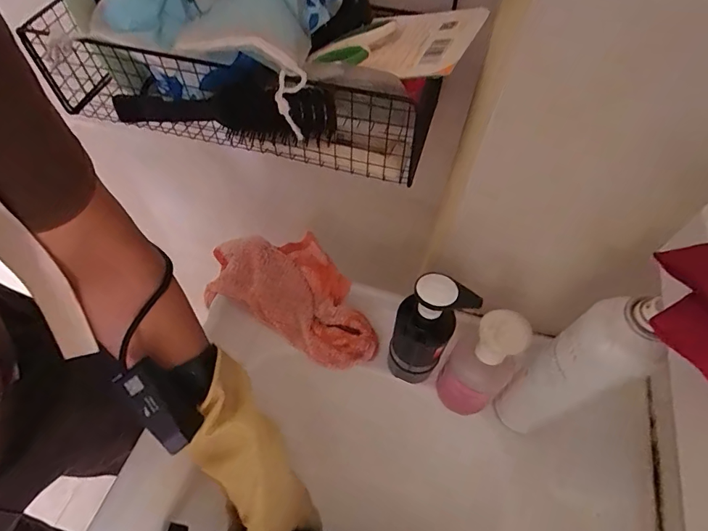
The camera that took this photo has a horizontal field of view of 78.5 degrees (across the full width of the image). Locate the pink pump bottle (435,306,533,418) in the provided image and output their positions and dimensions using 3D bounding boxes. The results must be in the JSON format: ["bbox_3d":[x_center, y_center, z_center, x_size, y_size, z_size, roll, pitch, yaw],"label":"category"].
[{"bbox_3d":[0.119,0.095,0.408,0.044,0.139,0.052,-34,63,-23],"label":"pink pump bottle"}]

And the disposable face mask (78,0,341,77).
[{"bbox_3d":[-0.099,-0.177,0.301,0.173,0.053,0.094,7,56,3],"label":"disposable face mask"}]

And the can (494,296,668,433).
[{"bbox_3d":[0.172,0.088,0.345,0.043,0.189,0.053,-30,62,-21],"label":"can"}]

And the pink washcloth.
[{"bbox_3d":[-0.068,0.028,0.510,0.228,0.037,0.119,23,58,13],"label":"pink washcloth"}]

